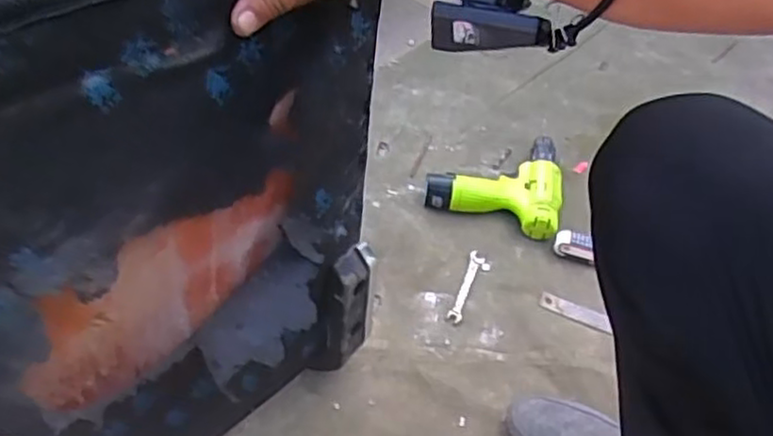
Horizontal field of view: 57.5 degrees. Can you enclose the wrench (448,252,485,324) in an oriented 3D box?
[{"bbox_3d":[0.102,0.087,0.902,0.019,0.008,0.108,19,52,10],"label":"wrench"}]

